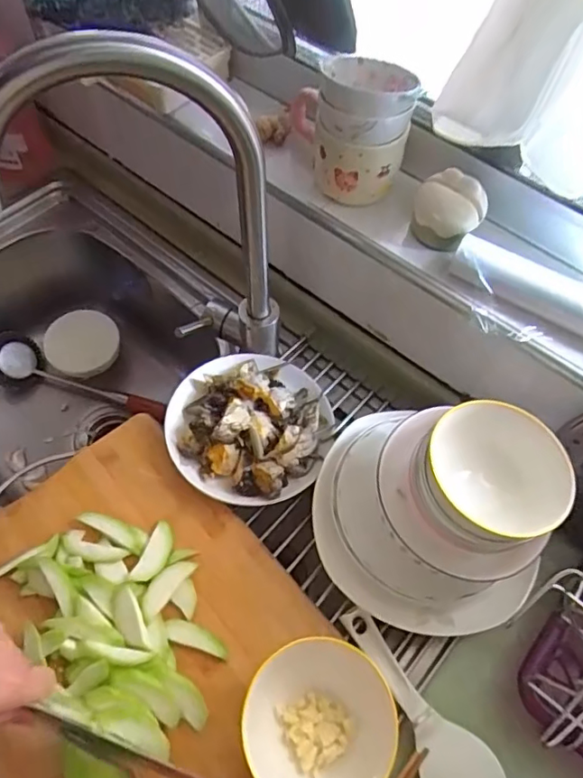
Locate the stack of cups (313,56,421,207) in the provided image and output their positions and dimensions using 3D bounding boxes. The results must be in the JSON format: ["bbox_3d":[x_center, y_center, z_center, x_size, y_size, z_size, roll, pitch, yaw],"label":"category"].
[{"bbox_3d":[0.071,-0.257,0.540,0.087,0.107,0.096,15,60,6],"label":"stack of cups"}]

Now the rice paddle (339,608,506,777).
[{"bbox_3d":[0.114,0.280,0.475,0.064,0.024,0.191,-26,64,-17],"label":"rice paddle"}]

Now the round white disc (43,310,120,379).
[{"bbox_3d":[-0.330,-0.072,0.865,0.110,0.029,0.096,-1,72,-3],"label":"round white disc"}]

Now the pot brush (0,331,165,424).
[{"bbox_3d":[-0.338,-0.007,0.846,0.268,0.061,0.083,19,60,9],"label":"pot brush"}]

